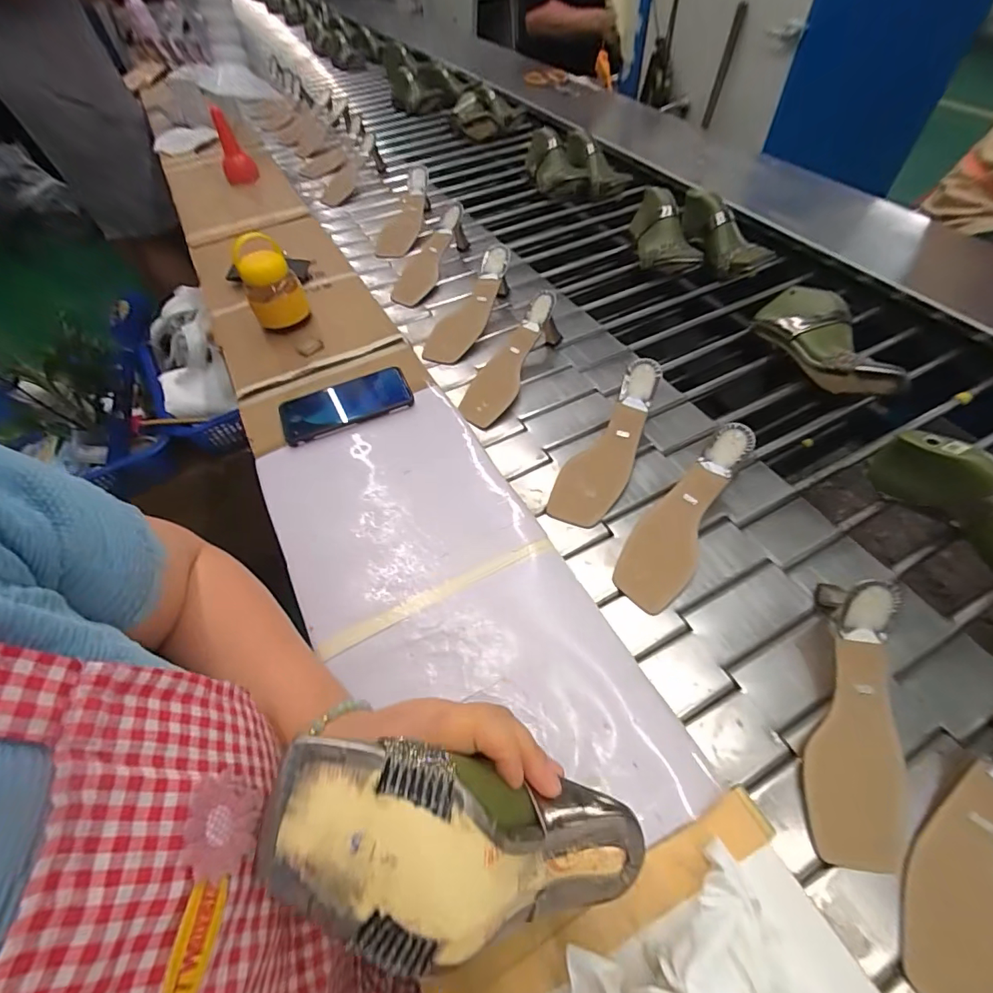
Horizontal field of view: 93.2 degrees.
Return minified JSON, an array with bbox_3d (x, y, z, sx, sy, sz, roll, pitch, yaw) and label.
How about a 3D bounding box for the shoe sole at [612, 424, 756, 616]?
[{"bbox_3d":[0.204,0.020,0.510,0.069,0.031,0.220,31,81,23],"label":"shoe sole"}]

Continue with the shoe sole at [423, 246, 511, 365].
[{"bbox_3d":[-0.043,-0.305,0.760,0.088,0.057,0.222,33,91,24],"label":"shoe sole"}]

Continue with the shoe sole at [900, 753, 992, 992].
[{"bbox_3d":[0.349,0.259,0.325,0.069,0.072,0.196,25,60,20],"label":"shoe sole"}]

